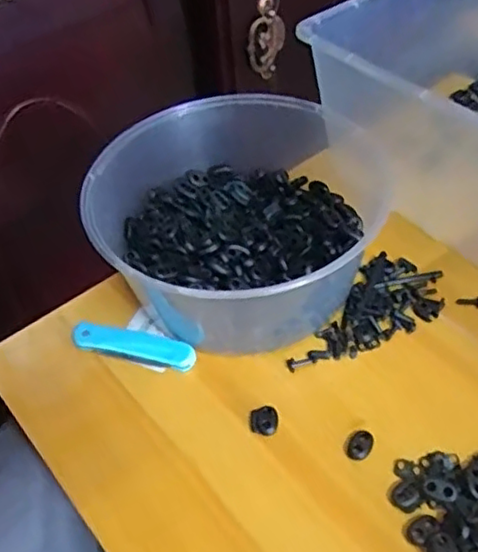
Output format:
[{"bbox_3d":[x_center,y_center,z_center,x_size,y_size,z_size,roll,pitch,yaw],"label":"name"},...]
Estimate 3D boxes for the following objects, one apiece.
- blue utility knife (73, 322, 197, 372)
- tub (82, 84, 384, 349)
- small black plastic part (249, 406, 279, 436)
[{"bbox_3d":[-0.081,0.051,0.503,0.099,0.016,0.024,9,49,14],"label":"blue utility knife"},{"bbox_3d":[0.000,-0.043,0.525,0.218,0.096,0.229,-3,47,3],"label":"tub"},{"bbox_3d":[0.018,0.101,0.455,0.019,0.005,0.021,-7,47,-1],"label":"small black plastic part"}]

